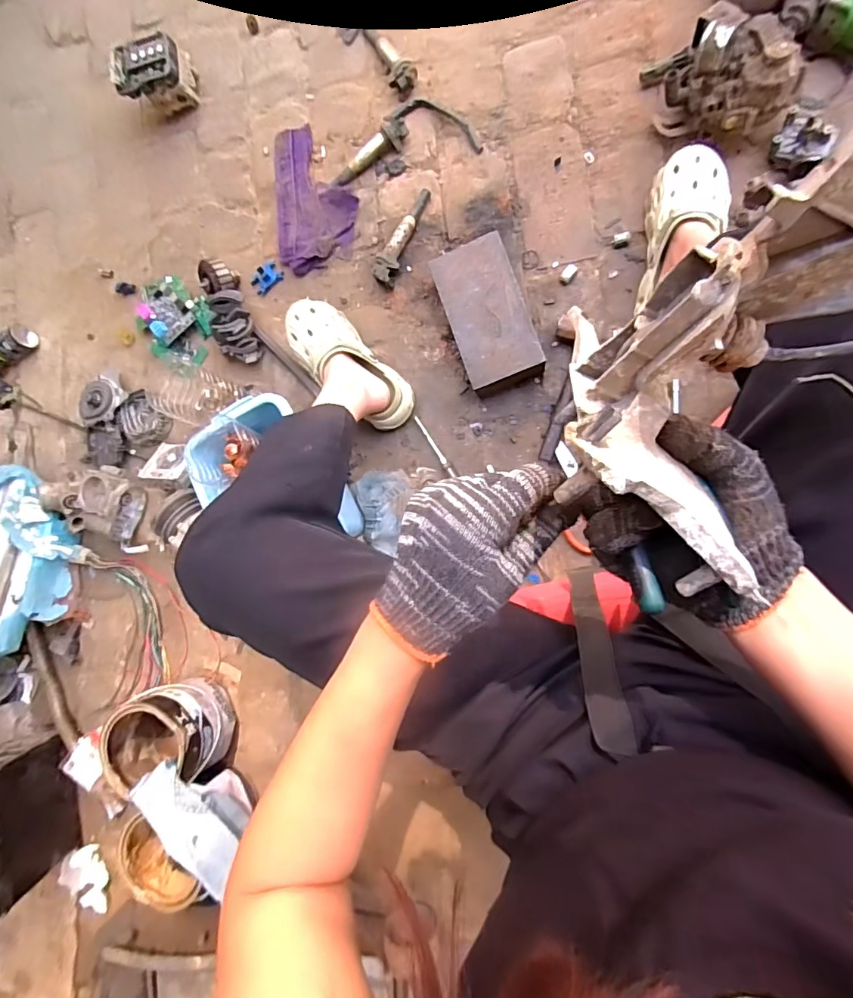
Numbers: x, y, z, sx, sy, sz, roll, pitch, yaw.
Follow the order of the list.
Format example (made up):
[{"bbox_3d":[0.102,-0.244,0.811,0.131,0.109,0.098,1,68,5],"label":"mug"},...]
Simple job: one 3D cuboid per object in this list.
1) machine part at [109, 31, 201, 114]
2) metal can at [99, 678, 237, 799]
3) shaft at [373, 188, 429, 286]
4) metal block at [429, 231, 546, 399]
[{"bbox_3d":[-0.483,-0.761,0.868,0.130,0.095,0.071,-11,89,13],"label":"machine part"},{"bbox_3d":[-0.448,0.410,0.860,0.164,0.151,0.149,-12,87,13],"label":"metal can"},{"bbox_3d":[-0.044,-0.458,0.841,0.037,0.032,0.167,27,96,12],"label":"shaft"},{"bbox_3d":[0.099,-0.291,0.774,0.122,0.067,0.225,-19,86,12],"label":"metal block"}]

